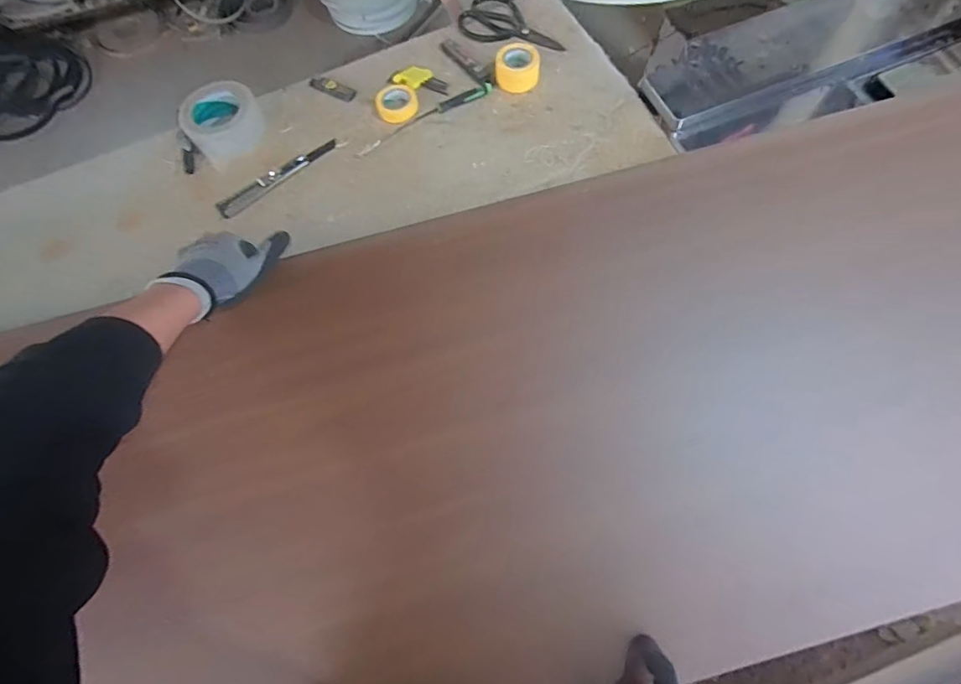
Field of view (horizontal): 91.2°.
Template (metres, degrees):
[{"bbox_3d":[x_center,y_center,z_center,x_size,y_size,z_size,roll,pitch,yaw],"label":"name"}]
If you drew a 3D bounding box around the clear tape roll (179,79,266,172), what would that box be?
[{"bbox_3d":[-0.399,-0.345,0.739,0.116,0.060,0.110,-1,70,3],"label":"clear tape roll"}]

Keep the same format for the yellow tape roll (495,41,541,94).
[{"bbox_3d":[0.057,-0.426,0.727,0.066,0.033,0.063,-1,70,3],"label":"yellow tape roll"}]

